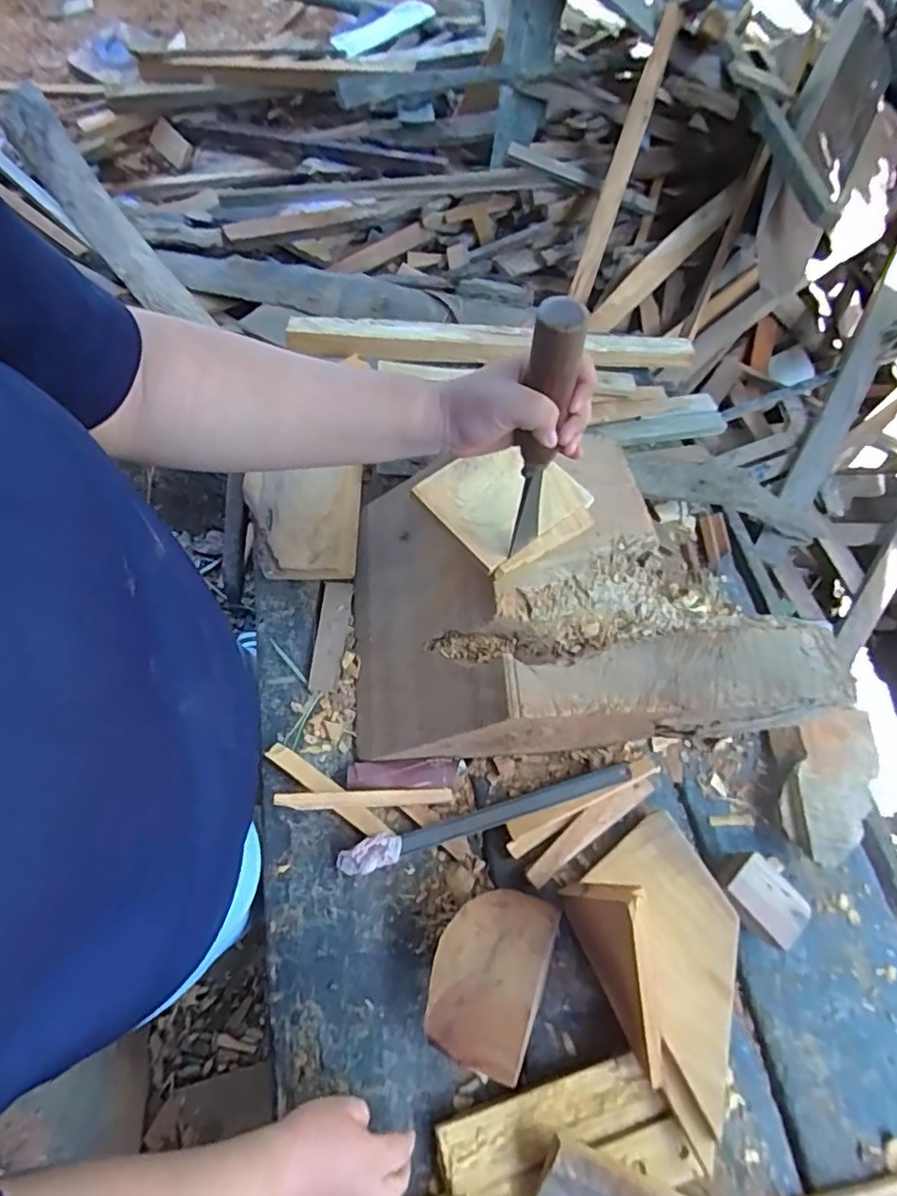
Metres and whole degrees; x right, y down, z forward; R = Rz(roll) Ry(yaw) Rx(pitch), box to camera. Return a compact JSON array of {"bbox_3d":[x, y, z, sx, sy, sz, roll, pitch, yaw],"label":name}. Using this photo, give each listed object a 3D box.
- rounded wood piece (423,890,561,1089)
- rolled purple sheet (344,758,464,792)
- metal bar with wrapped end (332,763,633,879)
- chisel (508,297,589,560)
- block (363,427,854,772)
[{"bbox_3d":[0.037,0.335,0.554,0.101,0.086,0.146,23,64,7],"label":"rounded wood piece"},{"bbox_3d":[-0.044,0.188,0.647,0.123,0.026,0.031,0,63,-5],"label":"rolled purple sheet"},{"bbox_3d":[0.040,0.224,0.633,0.308,0.033,0.029,-15,66,-12],"label":"metal bar with wrapped end"},{"bbox_3d":[0.068,-0.114,0.474,0.032,0.258,0.043,-8,68,-3],"label":"chisel"},{"bbox_3d":[0.130,0.000,0.676,0.465,0.148,0.309,-3,64,-8],"label":"block"}]

